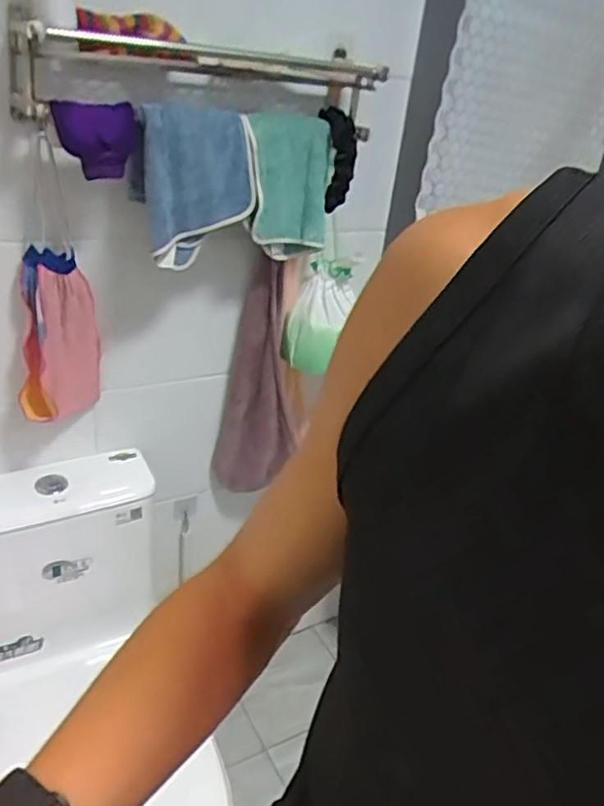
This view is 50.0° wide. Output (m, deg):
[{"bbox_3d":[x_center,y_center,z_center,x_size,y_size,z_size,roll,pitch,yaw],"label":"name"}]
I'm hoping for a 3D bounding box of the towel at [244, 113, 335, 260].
[{"bbox_3d":[-0.029,-0.363,1.109,0.153,0.244,0.081,-18,31,-35],"label":"towel"}]

